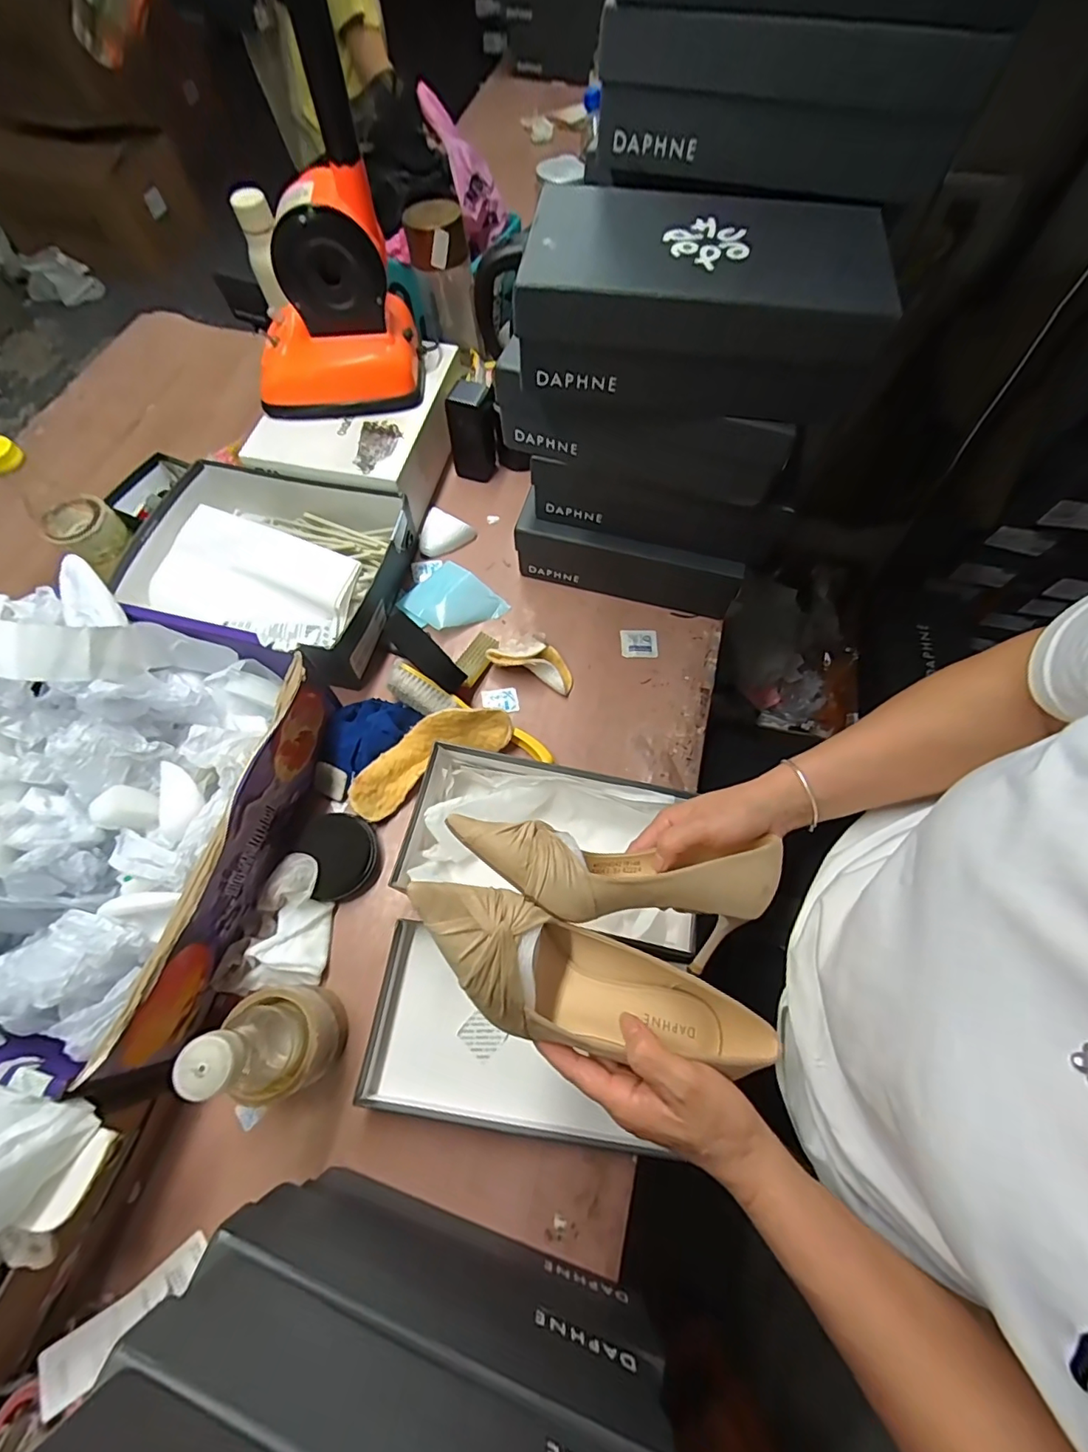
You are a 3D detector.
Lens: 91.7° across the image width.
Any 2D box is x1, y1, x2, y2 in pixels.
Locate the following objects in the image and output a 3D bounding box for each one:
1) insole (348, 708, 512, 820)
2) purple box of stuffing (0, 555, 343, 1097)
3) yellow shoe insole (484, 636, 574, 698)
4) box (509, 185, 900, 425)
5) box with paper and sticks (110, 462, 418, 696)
[{"bbox_3d":[-0.136,0.032,0.618,0.196,0.048,0.063,-29,69,-12],"label":"insole"},{"bbox_3d":[-0.442,0.073,0.504,0.322,0.169,0.404,12,67,5],"label":"purple box of stuffing"},{"bbox_3d":[-0.013,-0.085,0.682,0.113,0.047,0.047,23,67,-6],"label":"yellow shoe insole"},{"bbox_3d":[0.135,-0.378,0.472,0.289,0.096,0.175,9,66,4],"label":"box"},{"bbox_3d":[-0.366,-0.210,0.707,0.334,0.090,0.259,10,66,4],"label":"box with paper and sticks"}]

